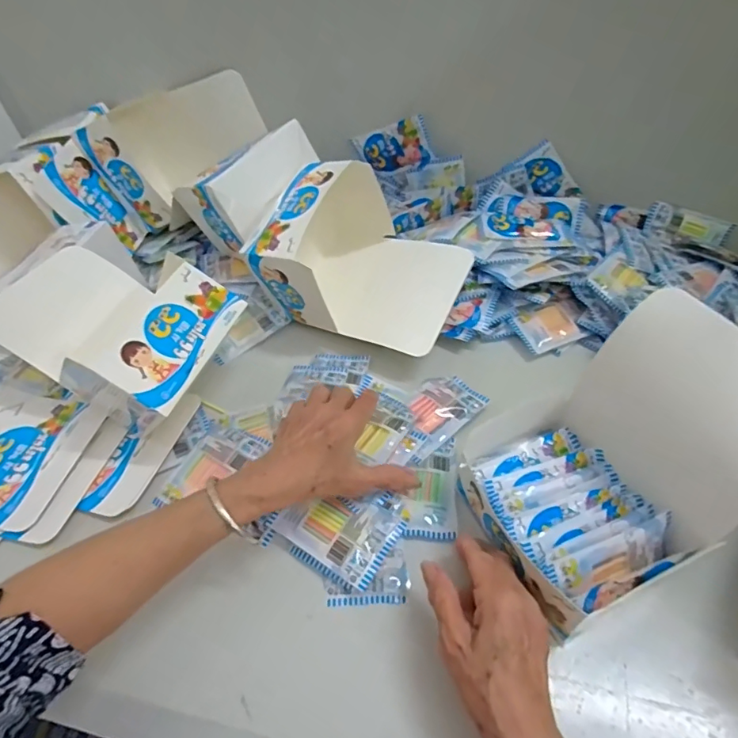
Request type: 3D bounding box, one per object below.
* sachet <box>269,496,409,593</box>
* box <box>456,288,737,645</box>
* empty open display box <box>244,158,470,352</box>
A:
[{"bbox_3d":[-0.024,0.131,0.413,0.091,0.011,0.063,25,59,24],"label":"sachet"},{"bbox_3d":[0.172,0.067,0.363,0.174,0.168,0.163,-27,53,-18],"label":"box"},{"bbox_3d":[0.000,-0.117,0.543,0.199,0.145,0.143,16,52,16],"label":"empty open display box"}]

